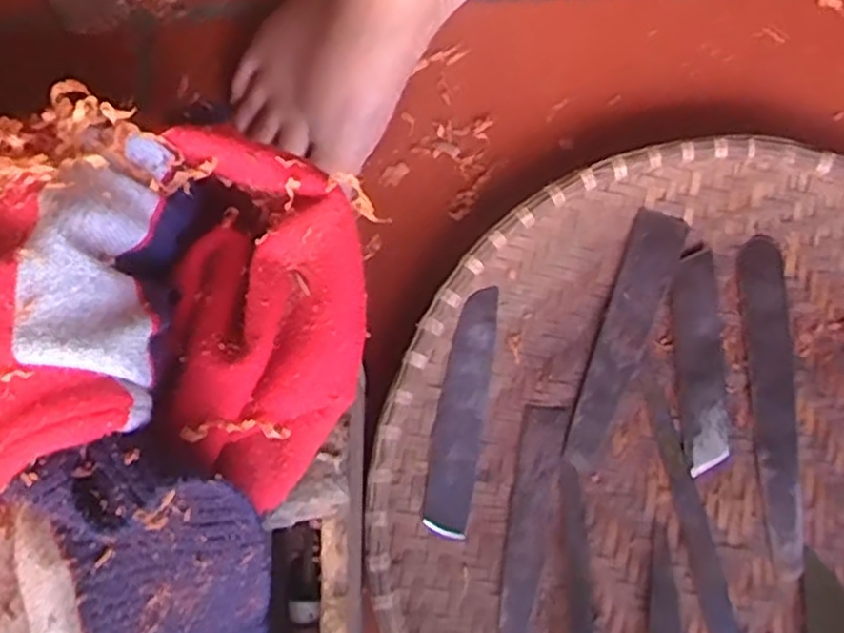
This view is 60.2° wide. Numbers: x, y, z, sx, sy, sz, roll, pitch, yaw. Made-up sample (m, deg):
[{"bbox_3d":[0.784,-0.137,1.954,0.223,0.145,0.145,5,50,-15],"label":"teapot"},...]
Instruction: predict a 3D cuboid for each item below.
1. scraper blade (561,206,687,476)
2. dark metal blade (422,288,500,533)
[{"bbox_3d":[0.097,0.009,0.349,0.025,0.004,0.130,21,79,3],"label":"scraper blade"},{"bbox_3d":[0.019,0.042,0.336,0.022,0.006,0.112,11,79,1],"label":"dark metal blade"}]

